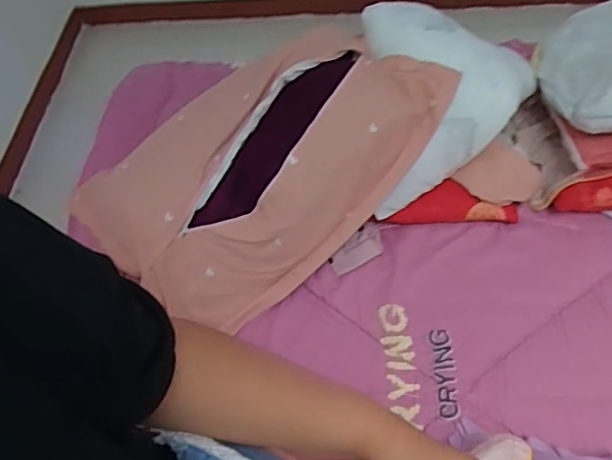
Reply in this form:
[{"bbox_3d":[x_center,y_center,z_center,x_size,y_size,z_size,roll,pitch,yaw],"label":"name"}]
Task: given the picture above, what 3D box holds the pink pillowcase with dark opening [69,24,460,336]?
[{"bbox_3d":[-0.090,-0.124,1.002,0.628,0.162,0.406,-45,59,-7],"label":"pink pillowcase with dark opening"}]

